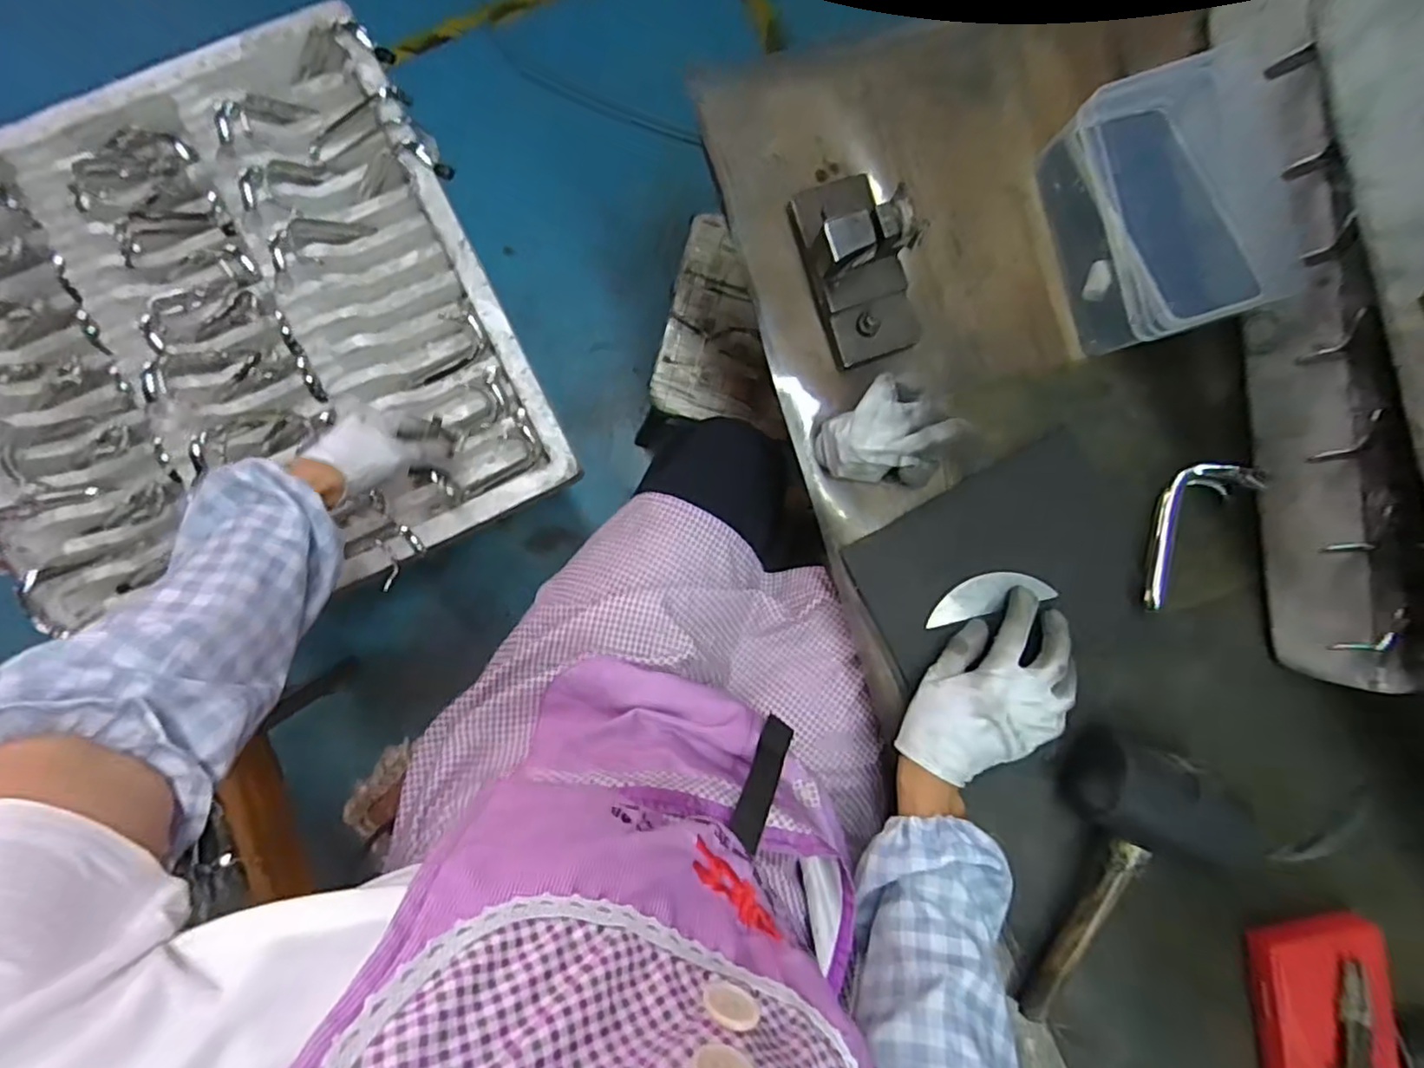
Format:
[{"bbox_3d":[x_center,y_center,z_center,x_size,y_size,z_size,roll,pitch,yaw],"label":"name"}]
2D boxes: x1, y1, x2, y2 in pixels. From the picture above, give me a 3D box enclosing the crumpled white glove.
[{"bbox_3d":[0.131,-0.067,0.476,0.098,0.066,0.072,20,89,-6],"label":"crumpled white glove"}]

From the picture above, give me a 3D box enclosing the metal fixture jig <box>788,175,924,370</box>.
[{"bbox_3d":[0.106,-0.194,0.467,0.066,0.071,0.129,-22,93,-5],"label":"metal fixture jig"}]

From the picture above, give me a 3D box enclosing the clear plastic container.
[{"bbox_3d":[0.334,-0.232,0.484,0.120,0.074,0.169,-16,93,-5],"label":"clear plastic container"}]

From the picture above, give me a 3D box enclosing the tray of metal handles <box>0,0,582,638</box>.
[{"bbox_3d":[-0.507,-0.197,0.702,0.549,0.078,0.546,-25,93,-4],"label":"tray of metal handles"}]

